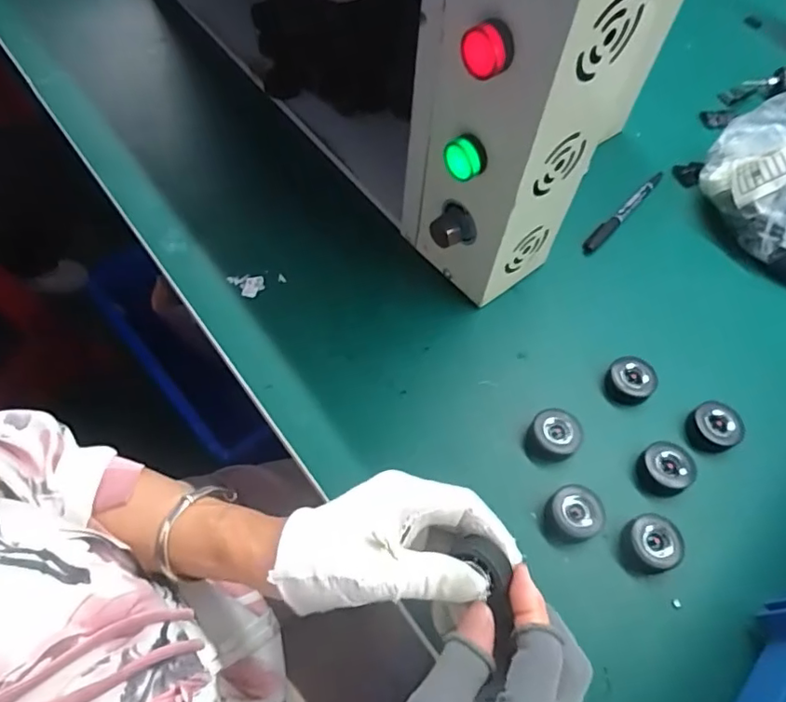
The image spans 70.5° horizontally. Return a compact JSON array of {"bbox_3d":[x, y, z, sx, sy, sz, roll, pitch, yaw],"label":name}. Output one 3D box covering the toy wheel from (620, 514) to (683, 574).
[{"bbox_3d":[0.182,0.136,0.391,0.034,0.021,0.036,0,61,0],"label":"toy wheel"}]

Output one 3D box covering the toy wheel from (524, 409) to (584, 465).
[{"bbox_3d":[0.124,0.065,0.429,0.039,0.022,0.035,-2,61,-1],"label":"toy wheel"}]

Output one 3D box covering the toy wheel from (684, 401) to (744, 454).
[{"bbox_3d":[0.252,0.060,0.438,0.035,0.017,0.037,1,59,-1],"label":"toy wheel"}]

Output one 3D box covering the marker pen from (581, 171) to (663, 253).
[{"bbox_3d":[0.230,-0.139,0.553,0.013,0.008,0.140,39,68,19],"label":"marker pen"}]

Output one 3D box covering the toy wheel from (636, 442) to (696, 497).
[{"bbox_3d":[0.203,0.089,0.419,0.043,0.021,0.037,-1,61,-1],"label":"toy wheel"}]

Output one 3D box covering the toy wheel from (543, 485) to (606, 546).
[{"bbox_3d":[0.129,0.117,0.398,0.039,0.020,0.035,-9,61,-5],"label":"toy wheel"}]

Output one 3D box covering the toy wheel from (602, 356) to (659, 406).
[{"bbox_3d":[0.194,0.025,0.454,0.036,0.019,0.038,0,61,0],"label":"toy wheel"}]

